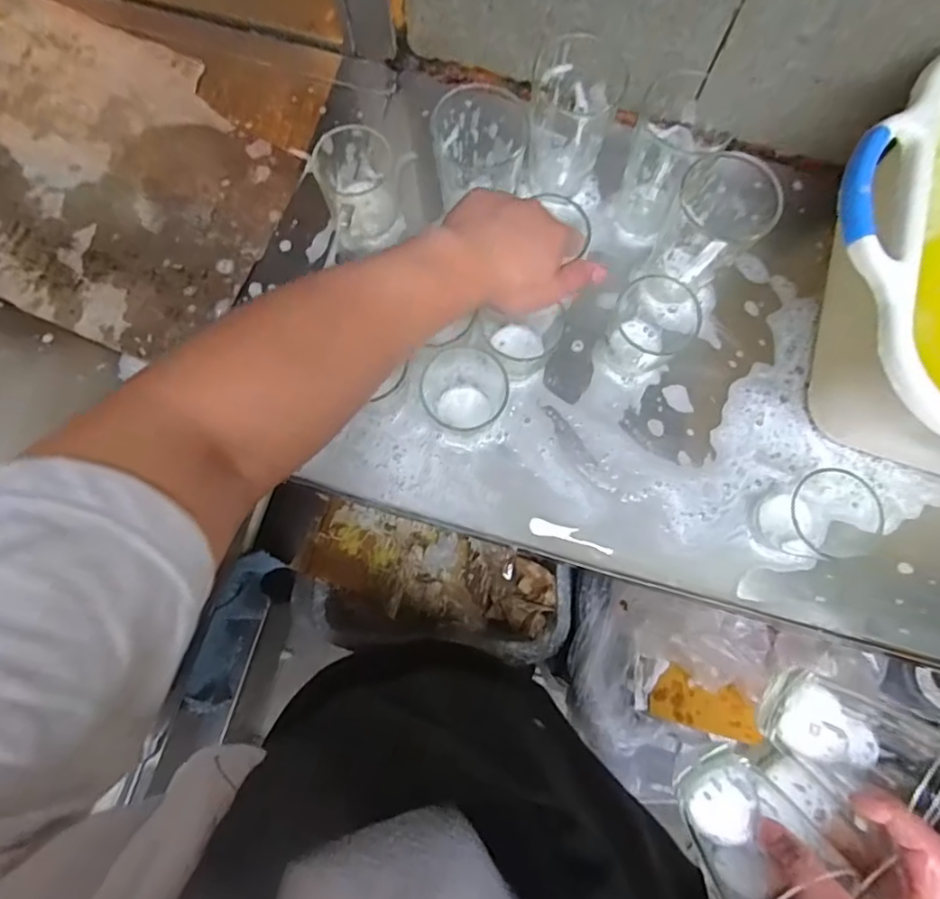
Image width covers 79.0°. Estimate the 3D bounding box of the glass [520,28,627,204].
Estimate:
[{"bbox_3d":[0.101,-0.328,0.578,0.081,0.126,0.079,13,77,2],"label":"glass"}]

